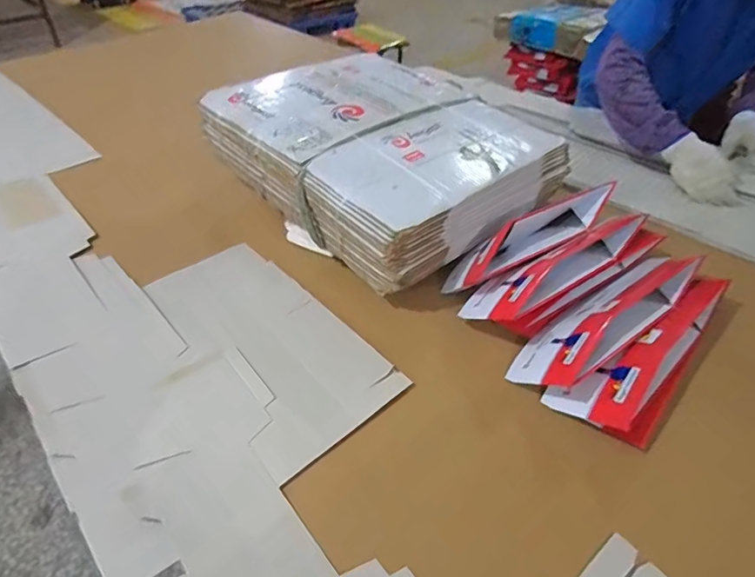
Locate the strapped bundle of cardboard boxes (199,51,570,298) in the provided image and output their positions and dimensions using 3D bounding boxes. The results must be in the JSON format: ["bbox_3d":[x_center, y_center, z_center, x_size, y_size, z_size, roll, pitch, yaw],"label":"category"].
[{"bbox_3d":[0.008,-0.252,0.875,0.442,0.142,0.504,-32,52,-31],"label":"strapped bundle of cardboard boxes"}]

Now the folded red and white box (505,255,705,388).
[{"bbox_3d":[0.326,0.037,0.665,0.353,0.077,0.096,-25,47,-27],"label":"folded red and white box"}]

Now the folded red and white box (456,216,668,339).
[{"bbox_3d":[0.283,-0.025,0.737,0.354,0.089,0.097,-25,49,-26],"label":"folded red and white box"}]

